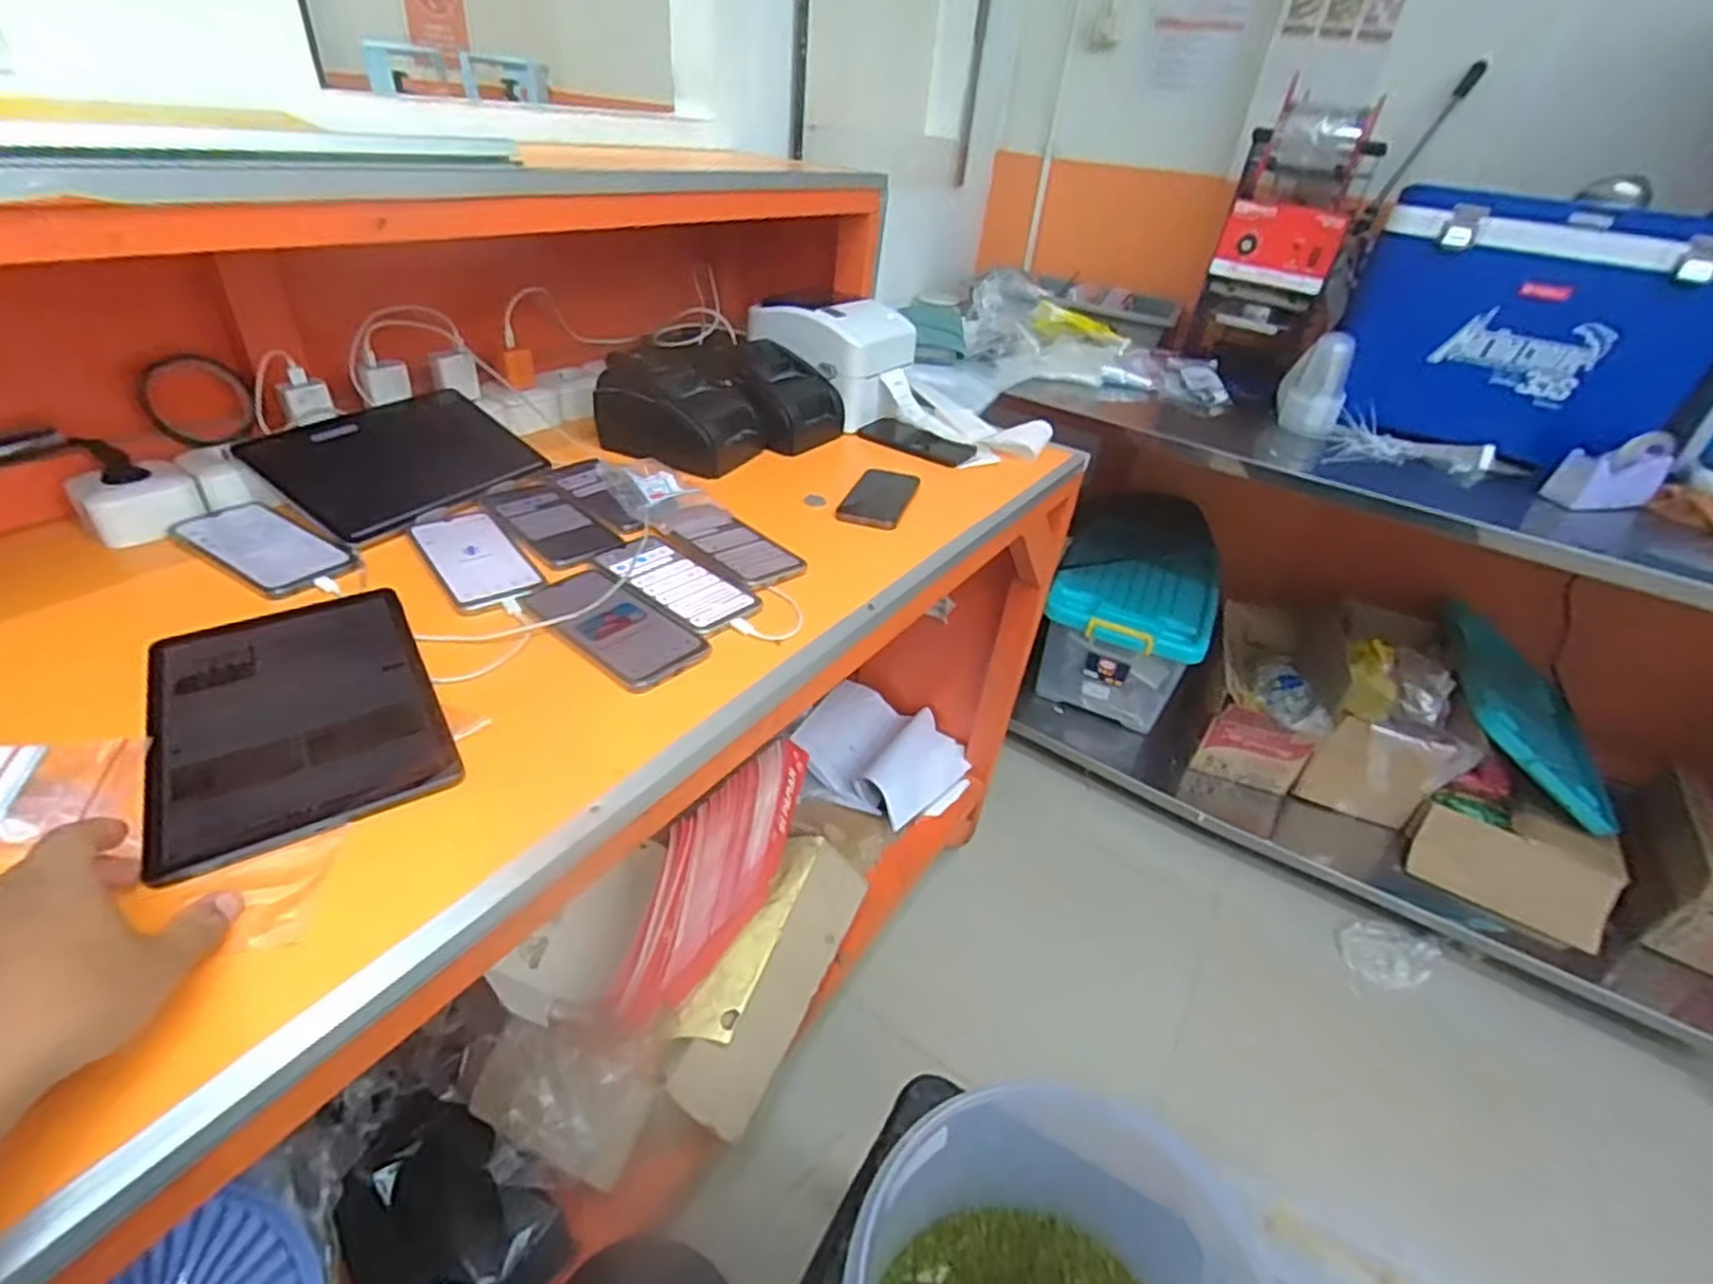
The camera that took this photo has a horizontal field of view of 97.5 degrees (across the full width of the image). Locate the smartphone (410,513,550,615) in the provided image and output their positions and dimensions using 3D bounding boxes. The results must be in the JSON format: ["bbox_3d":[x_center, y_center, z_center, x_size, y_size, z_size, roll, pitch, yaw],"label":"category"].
[{"bbox_3d":[-0.363,-0.083,0.714,0.078,0.004,0.183,-21,43,-34],"label":"smartphone"}]

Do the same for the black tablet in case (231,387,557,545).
[{"bbox_3d":[-0.483,-0.203,0.804,0.172,0.020,0.267,40,35,4],"label":"black tablet in case"}]

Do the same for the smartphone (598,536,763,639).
[{"bbox_3d":[-0.171,-0.059,0.711,0.171,0.004,0.080,30,41,29],"label":"smartphone"}]

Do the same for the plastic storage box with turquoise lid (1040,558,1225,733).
[{"bbox_3d":[0.649,-0.009,1.806,0.323,0.314,0.335,21,37,19],"label":"plastic storage box with turquoise lid"}]

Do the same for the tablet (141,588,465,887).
[{"bbox_3d":[-0.392,0.044,0.528,0.161,0.014,0.242,-18,42,-31],"label":"tablet"}]

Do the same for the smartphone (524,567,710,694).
[{"bbox_3d":[-0.207,-0.017,0.645,0.171,0.013,0.082,31,42,31],"label":"smartphone"}]

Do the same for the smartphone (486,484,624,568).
[{"bbox_3d":[-0.320,-0.126,0.783,0.181,0.011,0.077,32,42,32],"label":"smartphone"}]

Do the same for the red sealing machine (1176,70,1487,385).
[{"bbox_3d":[0.833,-0.730,1.421,0.285,0.497,0.250,21,37,20],"label":"red sealing machine"}]

